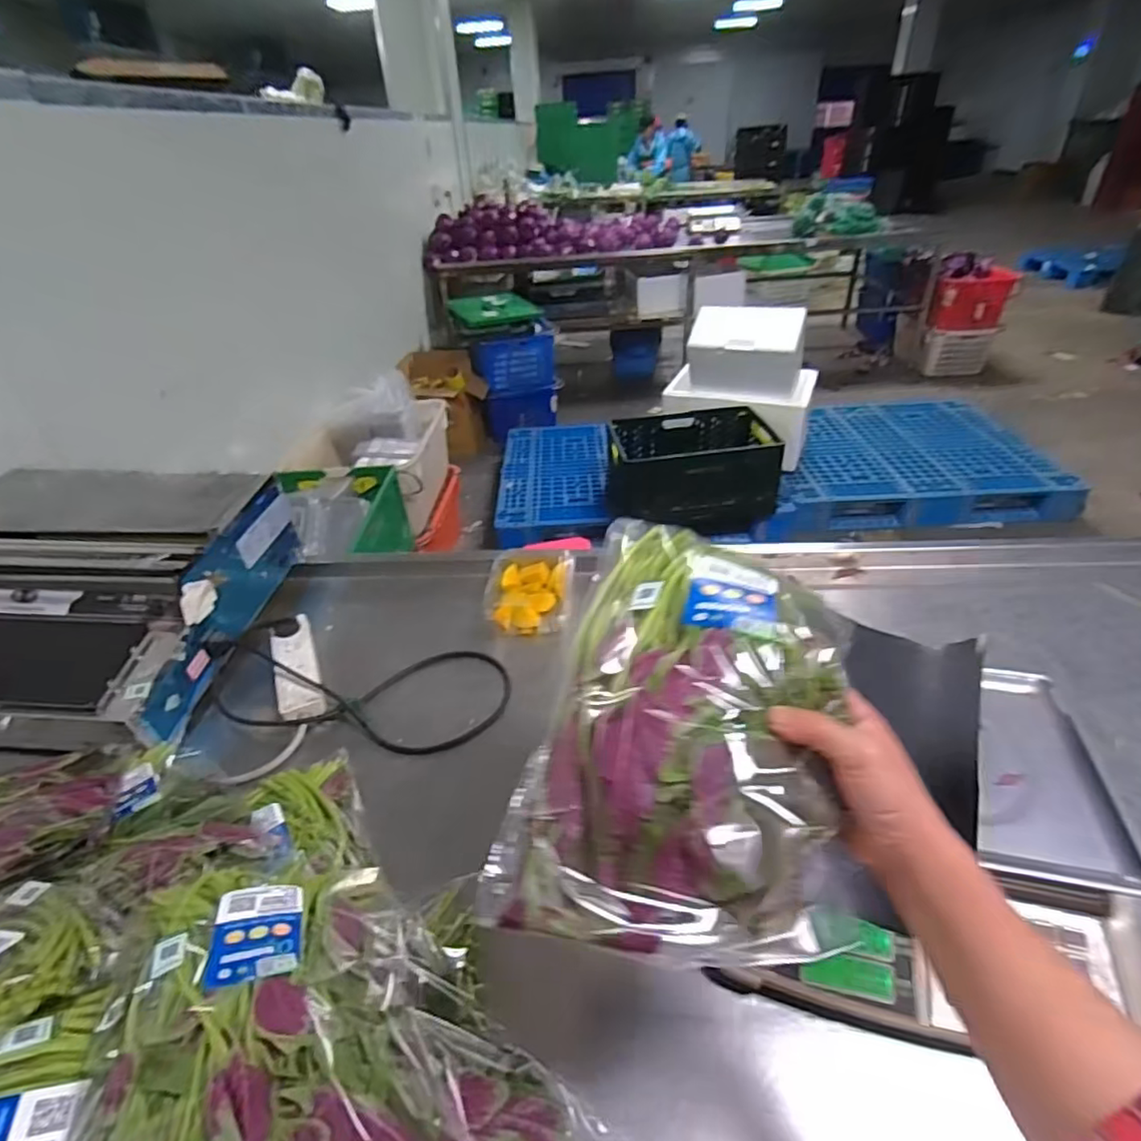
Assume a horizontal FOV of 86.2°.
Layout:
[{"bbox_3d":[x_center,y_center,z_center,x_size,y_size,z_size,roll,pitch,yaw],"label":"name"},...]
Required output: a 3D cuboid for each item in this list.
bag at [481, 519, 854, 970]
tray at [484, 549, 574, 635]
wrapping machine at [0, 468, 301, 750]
[{"bbox_3d":[0.085,0.091,0.444,0.191,0.127,0.329,2,36,8],"label":"bag"},{"bbox_3d":[-0.067,0.032,0.980,0.133,0.050,0.150,2,36,8],"label":"tray"},{"bbox_3d":[-0.740,0.039,0.915,0.495,0.200,0.435,0,36,6],"label":"wrapping machine"}]

